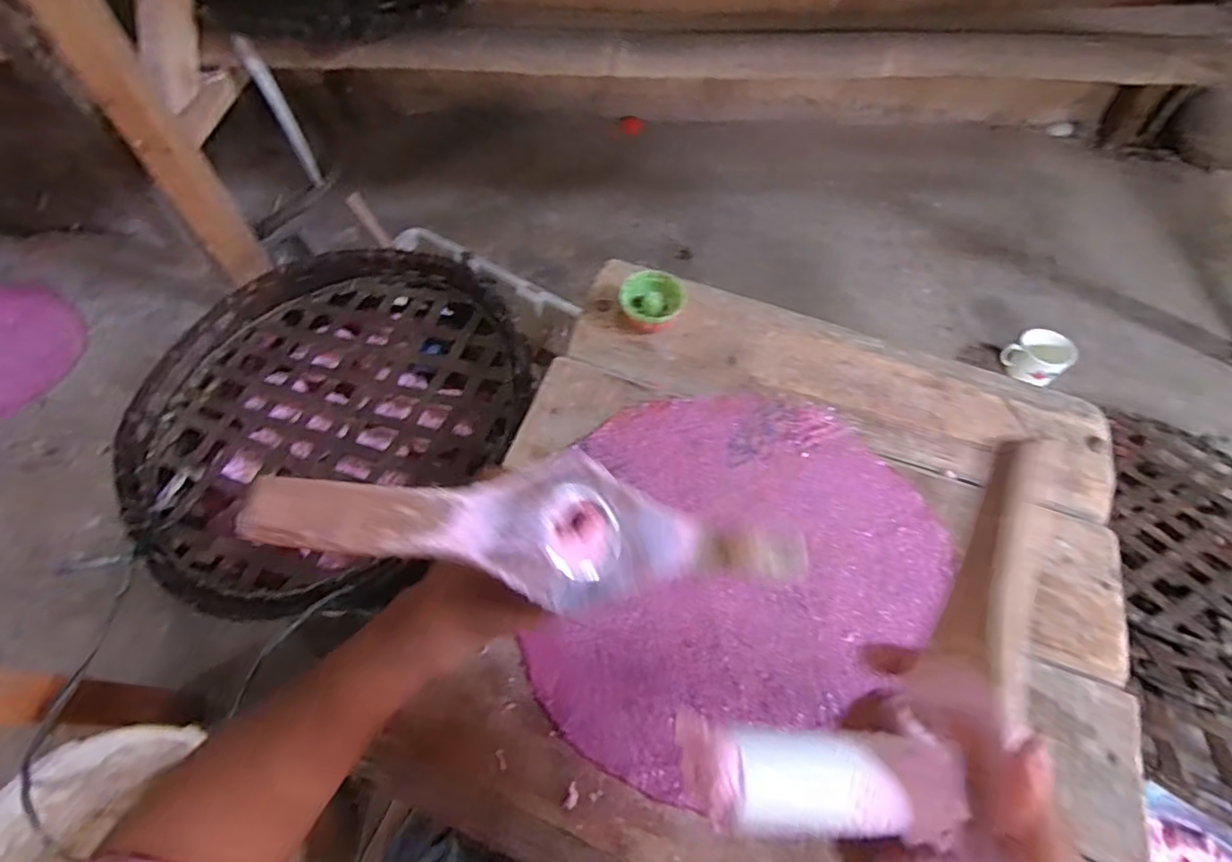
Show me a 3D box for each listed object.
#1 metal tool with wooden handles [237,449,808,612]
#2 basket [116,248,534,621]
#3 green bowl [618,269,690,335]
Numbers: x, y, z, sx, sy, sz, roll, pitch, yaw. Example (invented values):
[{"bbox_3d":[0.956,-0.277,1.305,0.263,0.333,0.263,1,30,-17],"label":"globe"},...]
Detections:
[{"bbox_3d":[-0.018,0.047,0.281,0.264,0.017,0.063,9,55,-25],"label":"metal tool with wooden handles"},{"bbox_3d":[-0.317,-0.027,0.653,0.420,0.086,0.429,0,58,0],"label":"basket"},{"bbox_3d":[0.036,-0.131,0.589,0.058,0.027,0.063,0,58,0],"label":"green bowl"}]

